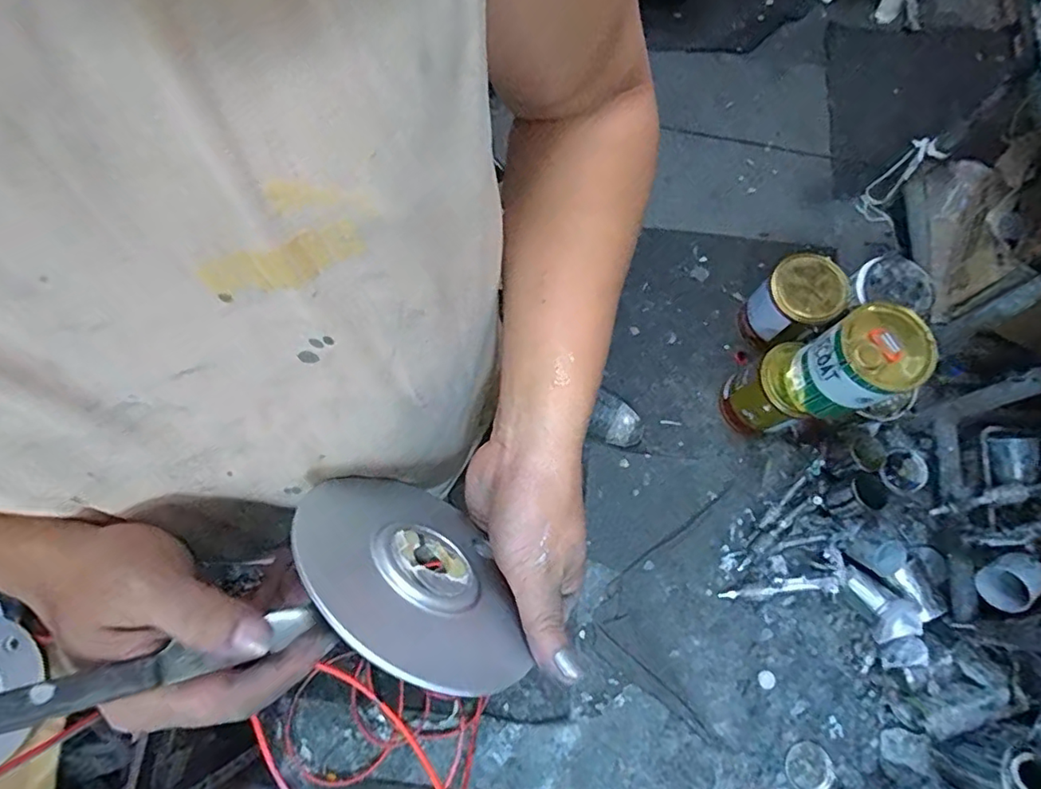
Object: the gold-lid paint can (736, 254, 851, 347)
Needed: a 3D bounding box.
[{"bbox_3d":[0.621,-0.198,1.316,0.167,0.213,0.147,39,78,10],"label":"gold-lid paint can"}]

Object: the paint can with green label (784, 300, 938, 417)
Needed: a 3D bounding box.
[{"bbox_3d":[0.643,-0.058,1.081,0.188,0.206,0.165,-29,76,-8],"label":"paint can with green label"}]

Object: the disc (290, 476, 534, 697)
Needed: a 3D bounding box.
[{"bbox_3d":[-0.054,0.089,0.290,0.008,0.118,0.135,-54,49,14],"label":"disc"}]

